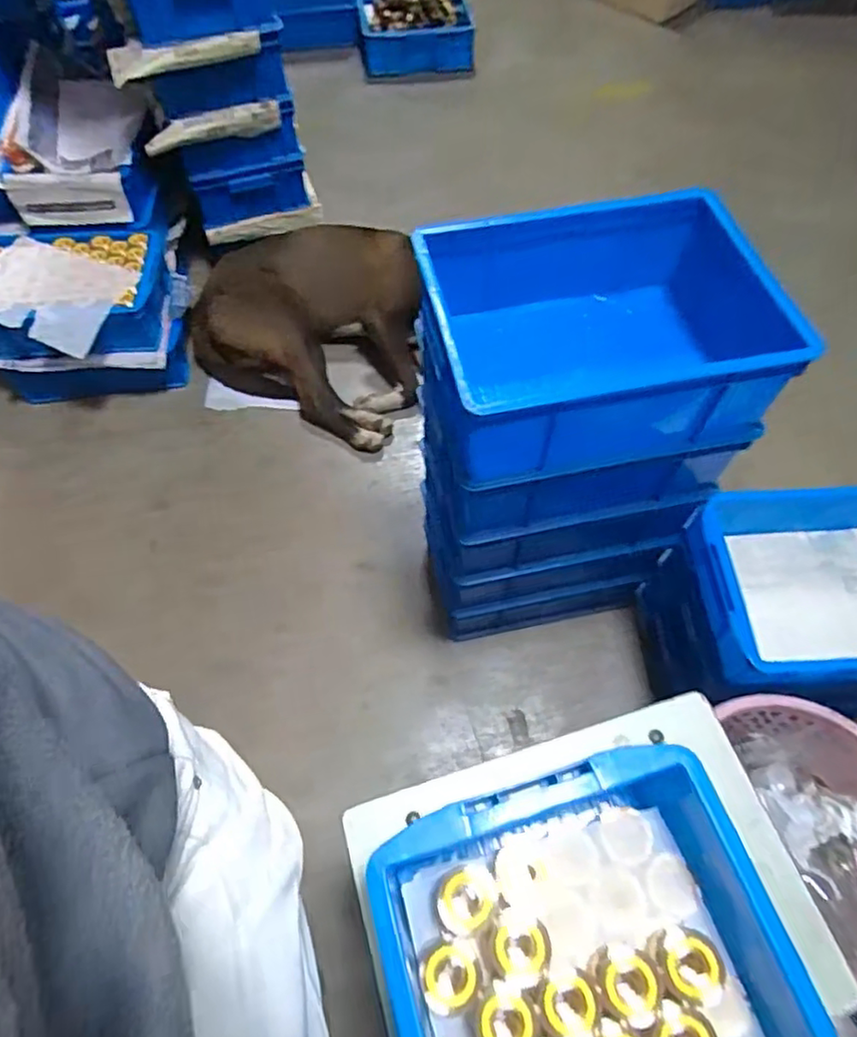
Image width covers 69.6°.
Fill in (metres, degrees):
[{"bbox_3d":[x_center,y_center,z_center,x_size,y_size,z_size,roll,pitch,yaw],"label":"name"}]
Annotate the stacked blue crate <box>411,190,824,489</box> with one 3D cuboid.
[{"bbox_3d":[0.169,-0.195,0.658,0.337,0.127,0.261,-10,59,-6],"label":"stacked blue crate"}]

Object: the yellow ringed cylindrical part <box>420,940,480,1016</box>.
[{"bbox_3d":[0.014,0.302,0.409,0.037,0.036,0.036,-14,59,-8],"label":"yellow ringed cylindrical part"}]

